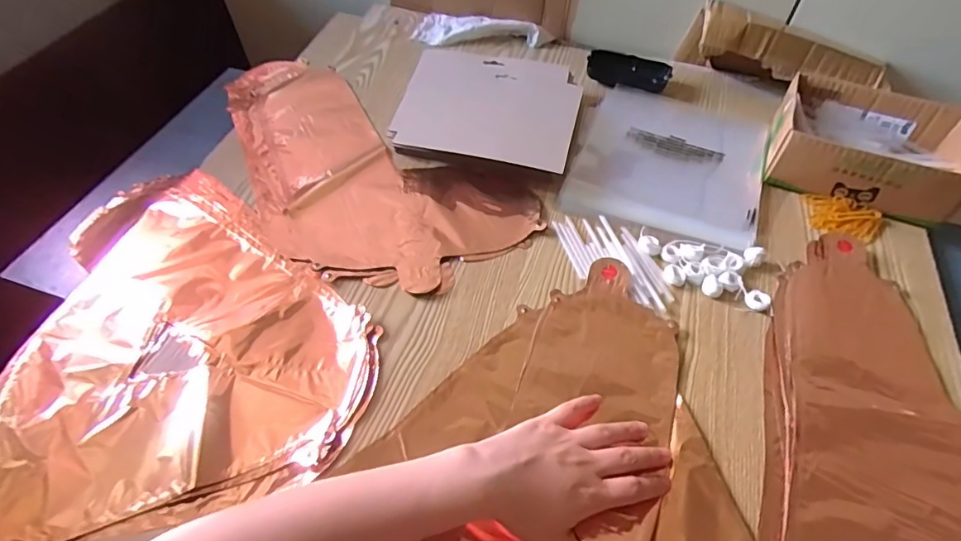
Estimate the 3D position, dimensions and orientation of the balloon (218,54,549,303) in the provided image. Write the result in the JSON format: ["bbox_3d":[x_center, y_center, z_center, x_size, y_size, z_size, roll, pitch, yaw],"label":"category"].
[{"bbox_3d":[-0.168,-0.125,0.597,0.467,0.008,0.226,35,61,24],"label":"balloon"}]

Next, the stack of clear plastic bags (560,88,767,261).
[{"bbox_3d":[0.223,-0.130,0.600,0.203,0.009,0.237,18,55,14],"label":"stack of clear plastic bags"}]

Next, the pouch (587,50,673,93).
[{"bbox_3d":[0.206,-0.277,0.704,0.111,0.019,0.065,10,54,8],"label":"pouch"}]

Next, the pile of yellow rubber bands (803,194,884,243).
[{"bbox_3d":[0.385,-0.057,0.541,0.073,0.013,0.049,24,57,17],"label":"pile of yellow rubber bands"}]

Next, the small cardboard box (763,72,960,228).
[{"bbox_3d":[0.427,-0.139,0.562,0.179,0.059,0.136,21,56,16],"label":"small cardboard box"}]

